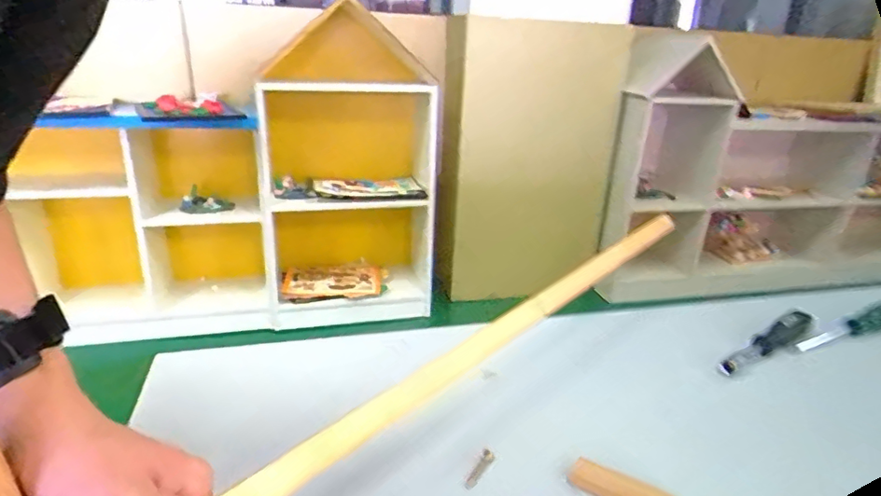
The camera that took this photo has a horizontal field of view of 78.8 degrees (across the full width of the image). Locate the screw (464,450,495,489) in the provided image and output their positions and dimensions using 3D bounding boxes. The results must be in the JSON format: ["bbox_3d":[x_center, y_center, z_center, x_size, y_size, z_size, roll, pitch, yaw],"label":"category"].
[{"bbox_3d":[0.028,0.160,0.385,0.009,0.004,0.034,16,39,30],"label":"screw"}]

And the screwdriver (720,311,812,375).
[{"bbox_3d":[0.333,0.096,0.543,0.152,0.024,0.025,-12,26,-32],"label":"screwdriver"}]

